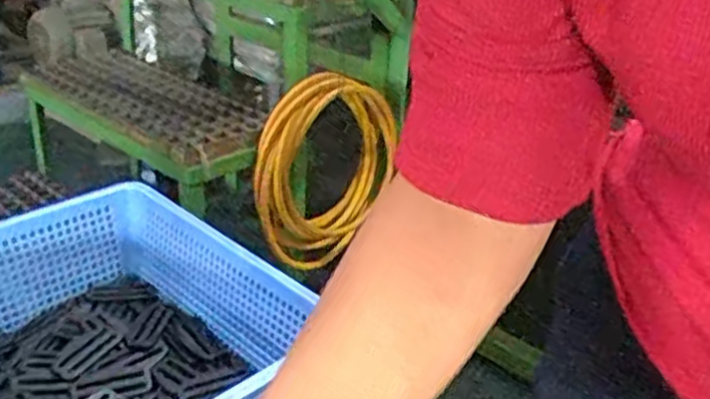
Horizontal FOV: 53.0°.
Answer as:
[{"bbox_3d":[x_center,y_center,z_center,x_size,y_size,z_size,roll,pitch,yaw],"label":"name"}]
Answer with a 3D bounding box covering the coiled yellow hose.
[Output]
[{"bbox_3d":[-0.049,-0.057,1.458,0.075,0.380,0.390,27,35,36],"label":"coiled yellow hose"}]

